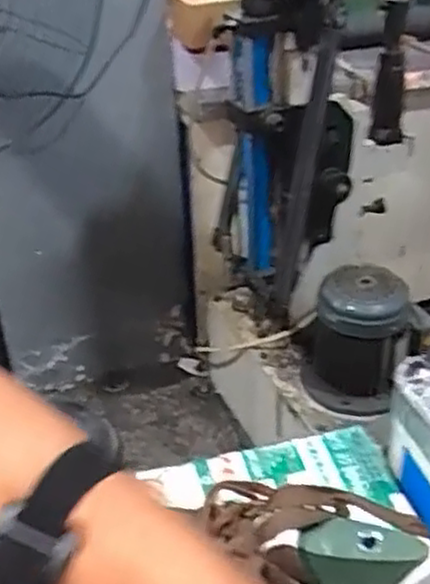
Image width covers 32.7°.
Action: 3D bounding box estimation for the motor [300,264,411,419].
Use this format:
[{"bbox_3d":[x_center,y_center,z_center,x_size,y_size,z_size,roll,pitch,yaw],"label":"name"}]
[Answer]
[{"bbox_3d":[0.257,0.088,1.389,0.180,0.236,0.156,5,34,10],"label":"motor"}]

